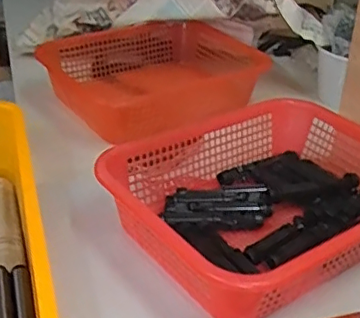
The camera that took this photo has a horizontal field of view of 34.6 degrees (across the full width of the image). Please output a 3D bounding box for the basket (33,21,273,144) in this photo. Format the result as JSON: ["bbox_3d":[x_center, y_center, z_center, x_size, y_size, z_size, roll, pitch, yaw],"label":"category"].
[{"bbox_3d":[-0.023,-0.160,1.151,0.444,0.139,0.273,-15,36,-26],"label":"basket"}]

